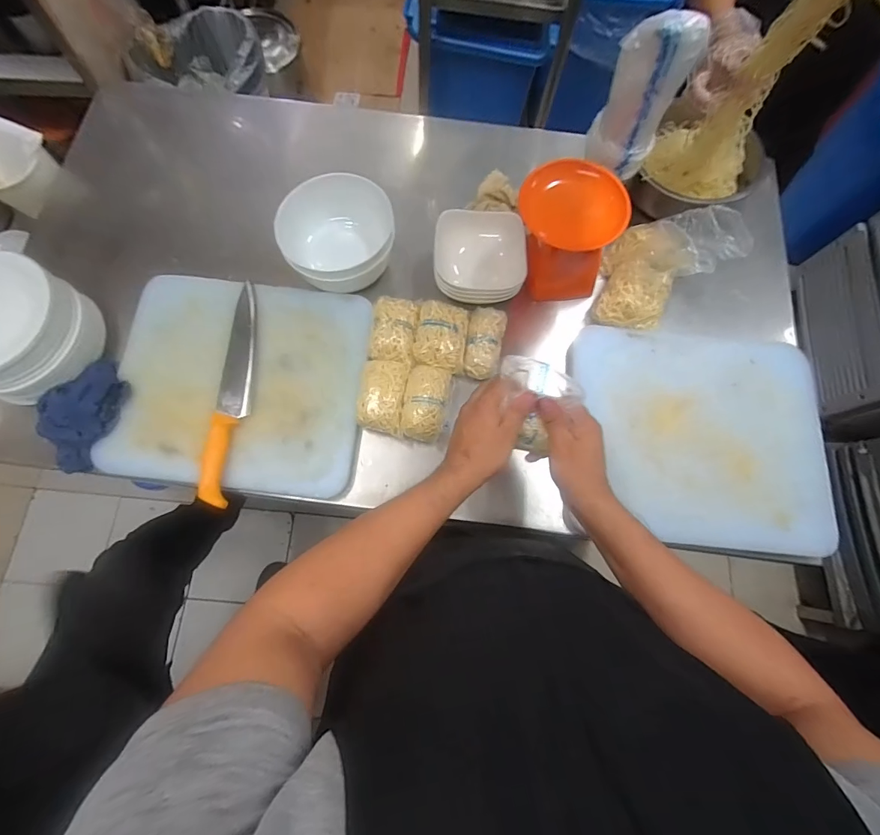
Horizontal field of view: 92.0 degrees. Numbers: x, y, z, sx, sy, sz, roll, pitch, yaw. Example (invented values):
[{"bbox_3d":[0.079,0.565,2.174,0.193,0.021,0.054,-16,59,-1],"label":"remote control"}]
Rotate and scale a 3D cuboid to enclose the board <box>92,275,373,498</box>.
[{"bbox_3d":[-0.314,-0.059,0.673,0.377,0.037,0.332,5,74,0],"label":"board"}]

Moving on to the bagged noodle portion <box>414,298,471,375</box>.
[{"bbox_3d":[0.002,-0.135,0.685,0.083,0.032,0.112,6,74,1],"label":"bagged noodle portion"}]

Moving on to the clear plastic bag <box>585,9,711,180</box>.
[{"bbox_3d":[0.281,-0.451,0.609,0.090,0.185,0.051,40,77,10],"label":"clear plastic bag"}]

